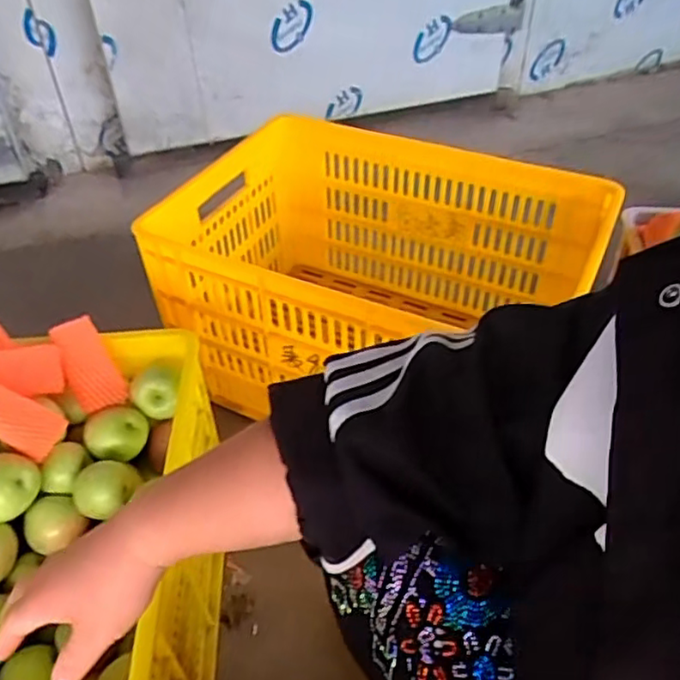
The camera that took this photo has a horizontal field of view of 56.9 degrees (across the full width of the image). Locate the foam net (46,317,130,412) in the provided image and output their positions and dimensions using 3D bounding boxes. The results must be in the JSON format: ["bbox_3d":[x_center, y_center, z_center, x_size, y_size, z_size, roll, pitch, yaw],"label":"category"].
[{"bbox_3d":[-0.311,0.031,0.772,0.059,0.116,0.013,-32,23,-28],"label":"foam net"}]

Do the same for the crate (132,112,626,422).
[{"bbox_3d":[0.077,-0.081,1.025,0.602,0.338,0.433,17,46,20],"label":"crate"}]

